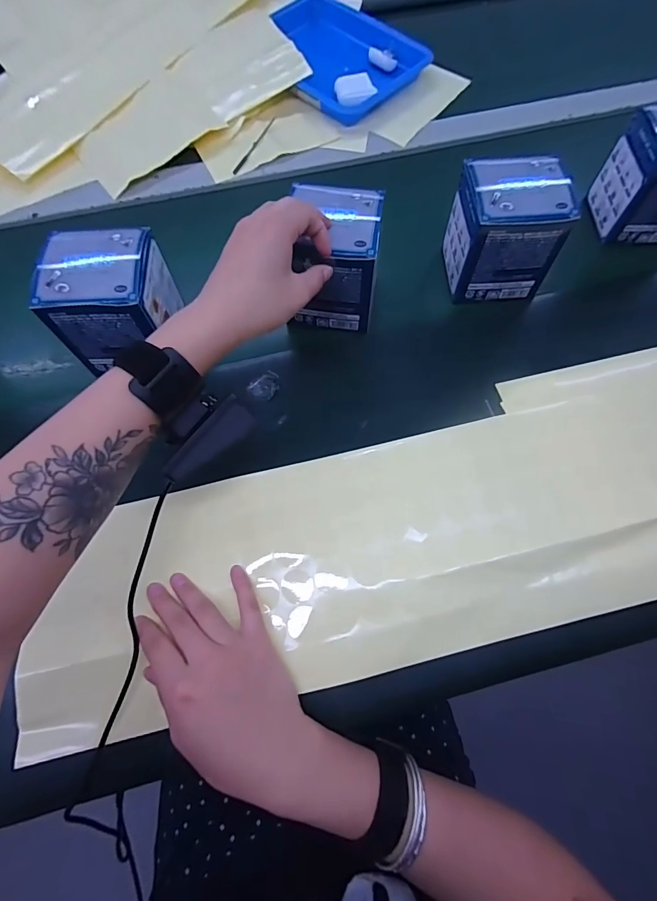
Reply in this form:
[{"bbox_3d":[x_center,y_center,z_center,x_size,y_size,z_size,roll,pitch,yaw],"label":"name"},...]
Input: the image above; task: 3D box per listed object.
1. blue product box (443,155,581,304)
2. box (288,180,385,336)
[{"bbox_3d":[0.161,-0.205,0.385,0.087,0.094,0.084,-2,69,3],"label":"blue product box"},{"bbox_3d":[0.003,-0.169,0.371,0.078,0.094,0.072,7,68,3],"label":"box"}]

